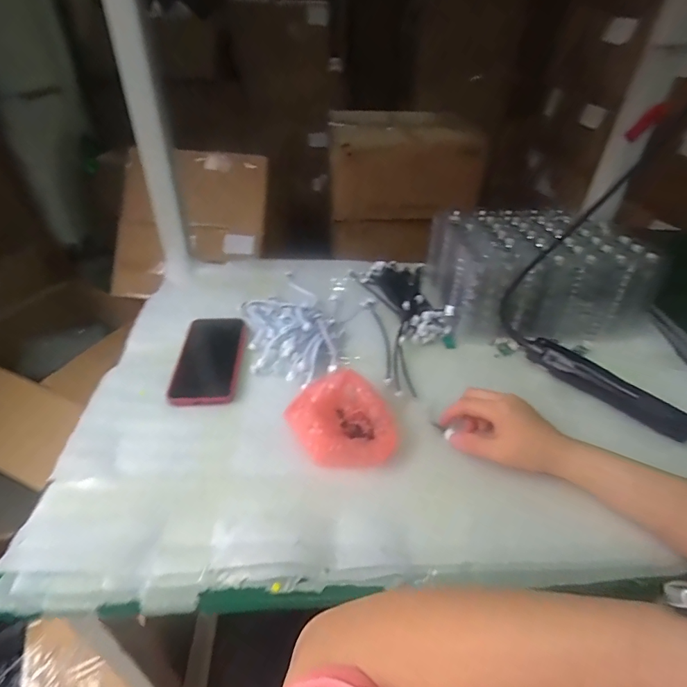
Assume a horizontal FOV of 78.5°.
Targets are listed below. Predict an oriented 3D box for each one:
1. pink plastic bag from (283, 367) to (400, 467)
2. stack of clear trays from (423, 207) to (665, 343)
[{"bbox_3d":[0.002,0.087,0.463,0.103,0.051,0.117,-29,49,-33],"label":"pink plastic bag"},{"bbox_3d":[0.291,-0.111,0.667,0.277,0.125,0.197,2,39,-1],"label":"stack of clear trays"}]

